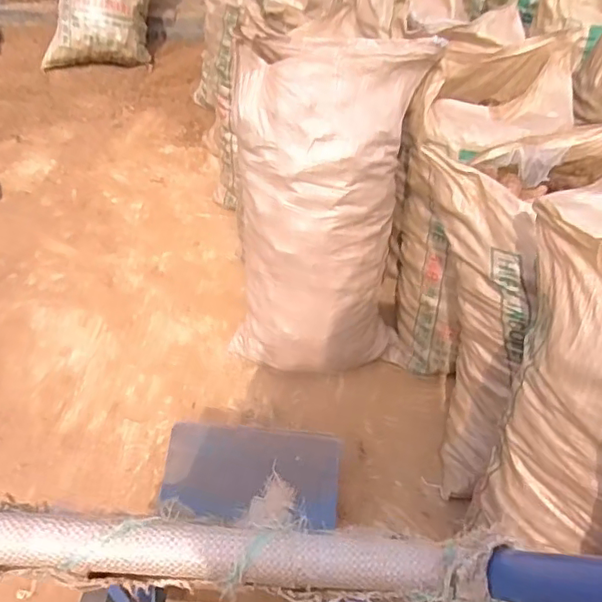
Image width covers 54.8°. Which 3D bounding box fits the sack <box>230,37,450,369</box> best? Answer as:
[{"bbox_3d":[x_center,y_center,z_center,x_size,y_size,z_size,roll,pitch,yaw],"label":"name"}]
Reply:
[{"bbox_3d":[0.044,-0.206,1.529,0.422,0.887,0.287,12,26,15],"label":"sack"}]

